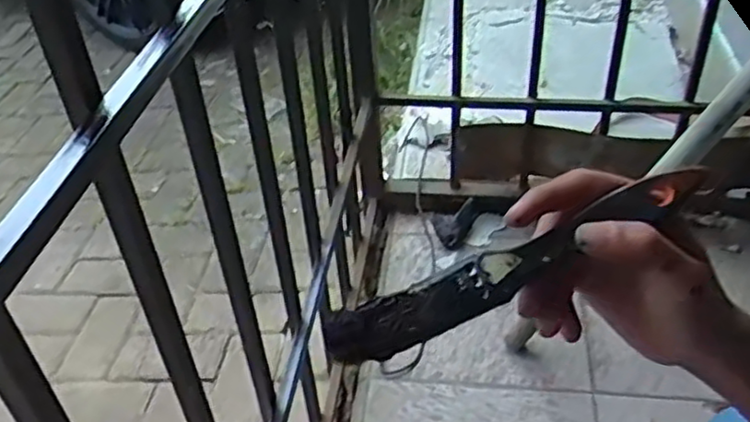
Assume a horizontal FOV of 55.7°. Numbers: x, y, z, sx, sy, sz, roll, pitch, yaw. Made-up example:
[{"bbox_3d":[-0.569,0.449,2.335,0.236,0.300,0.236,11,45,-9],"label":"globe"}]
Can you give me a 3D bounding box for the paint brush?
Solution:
[{"bbox_3d":[0.062,0.022,0.309,0.176,0.022,0.018,-26,42,-2],"label":"paint brush"}]

